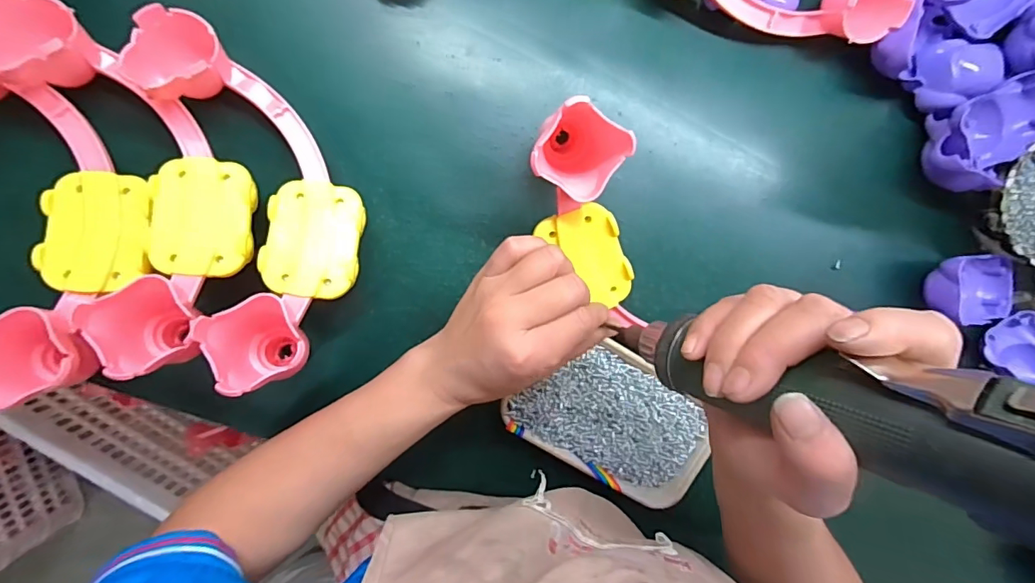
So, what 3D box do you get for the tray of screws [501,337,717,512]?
[{"bbox_3d":[0.084,0.108,0.402,0.167,0.012,0.104,33,92,-8],"label":"tray of screws"}]

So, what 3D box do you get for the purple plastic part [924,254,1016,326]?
[{"bbox_3d":[0.389,-0.002,0.408,0.084,0.031,0.057,-2,97,-20],"label":"purple plastic part"}]

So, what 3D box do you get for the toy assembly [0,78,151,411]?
[{"bbox_3d":[-0.320,-0.063,0.311,0.117,0.052,0.262,-20,85,-4],"label":"toy assembly"}]

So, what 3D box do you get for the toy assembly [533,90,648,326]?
[{"bbox_3d":[0.051,-0.057,0.352,0.070,0.070,0.176,-12,91,-5],"label":"toy assembly"}]

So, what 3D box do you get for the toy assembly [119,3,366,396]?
[{"bbox_3d":[-0.179,-0.074,0.331,0.107,0.099,0.252,-19,98,-4],"label":"toy assembly"}]

